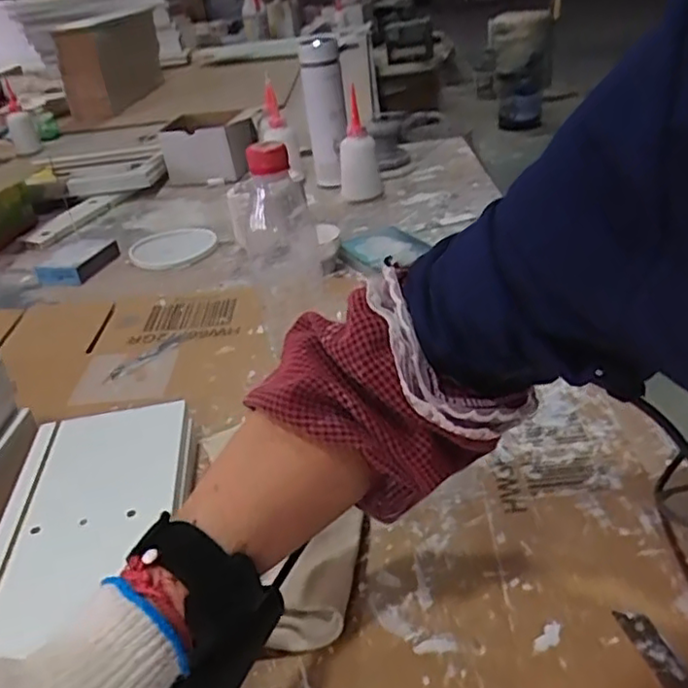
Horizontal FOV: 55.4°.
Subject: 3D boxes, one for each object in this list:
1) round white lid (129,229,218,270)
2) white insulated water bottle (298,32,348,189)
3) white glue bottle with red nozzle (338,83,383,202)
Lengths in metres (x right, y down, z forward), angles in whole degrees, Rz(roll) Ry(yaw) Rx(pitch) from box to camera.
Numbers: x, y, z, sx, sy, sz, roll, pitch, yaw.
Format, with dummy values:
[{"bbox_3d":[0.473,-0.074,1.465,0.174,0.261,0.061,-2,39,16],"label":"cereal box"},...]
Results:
[{"bbox_3d":[-0.249,-0.145,0.962,0.121,0.012,0.136,-5,32,3],"label":"round white lid"},{"bbox_3d":[-0.031,-0.385,1.089,0.061,0.229,0.075,-7,32,-1],"label":"white insulated water bottle"},{"bbox_3d":[0.025,-0.303,1.036,0.063,0.143,0.076,-2,32,7],"label":"white glue bottle with red nozzle"}]

